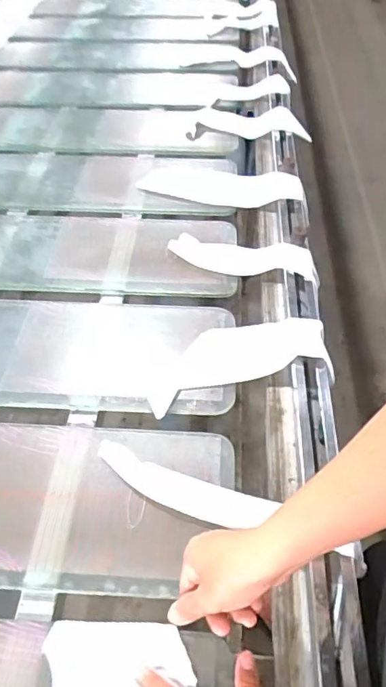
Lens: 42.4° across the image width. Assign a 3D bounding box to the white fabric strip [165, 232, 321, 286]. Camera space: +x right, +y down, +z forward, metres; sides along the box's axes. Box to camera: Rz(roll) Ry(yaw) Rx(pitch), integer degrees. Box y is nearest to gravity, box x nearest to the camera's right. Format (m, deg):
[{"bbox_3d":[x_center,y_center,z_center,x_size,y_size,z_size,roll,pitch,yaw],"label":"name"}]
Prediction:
[{"bbox_3d":[0.084,-0.150,0.864,0.254,0.035,0.088,7,50,6],"label":"white fabric strip"}]

